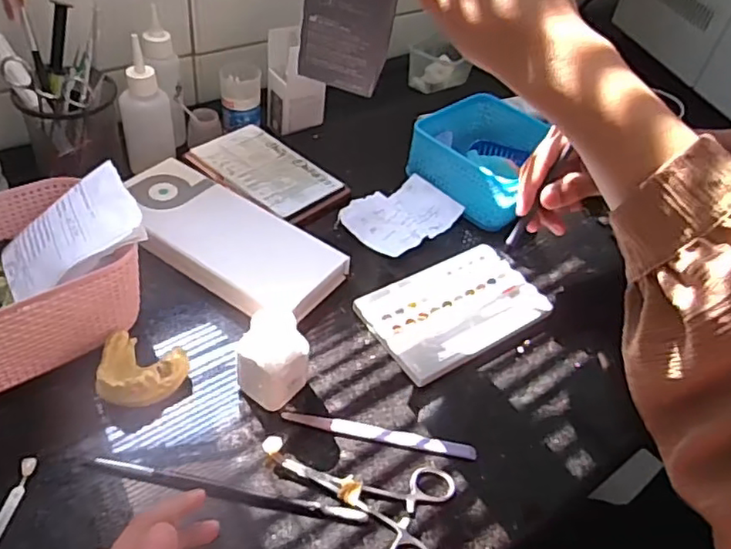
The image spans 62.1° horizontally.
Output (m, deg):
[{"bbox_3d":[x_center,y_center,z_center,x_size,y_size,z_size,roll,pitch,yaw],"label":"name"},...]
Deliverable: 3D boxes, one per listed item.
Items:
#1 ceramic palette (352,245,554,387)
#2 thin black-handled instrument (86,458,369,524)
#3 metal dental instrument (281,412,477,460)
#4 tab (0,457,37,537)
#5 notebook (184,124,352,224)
[{"bbox_3d":[0.077,0.025,0.518,0.152,0.013,0.096,-23,54,-29],"label":"ceramic palette"},{"bbox_3d":[-0.087,0.138,0.388,0.176,0.009,0.008,12,45,1],"label":"thin black-handled instrument"},{"bbox_3d":[0.010,0.113,0.430,0.136,0.006,0.010,12,45,1],"label":"metal dental instrument"},{"bbox_3d":[-0.215,0.138,0.368,0.009,0.004,0.056,9,45,-2],"label":"tab"},{"bbox_3d":[-0.103,-0.104,0.623,0.161,0.014,0.096,36,50,23],"label":"notebook"}]

